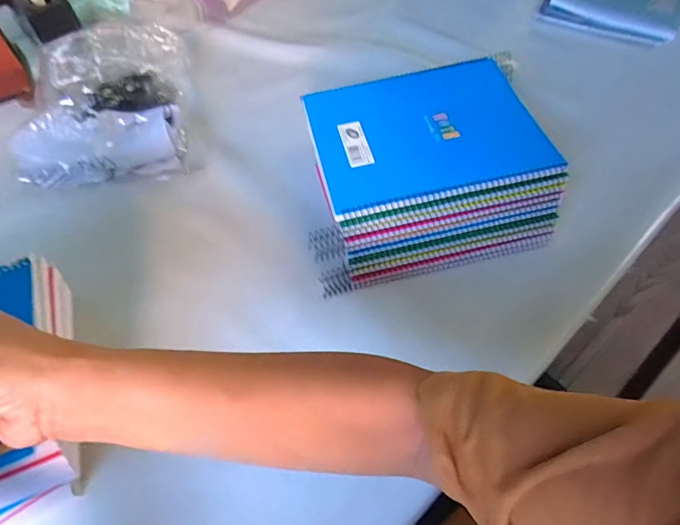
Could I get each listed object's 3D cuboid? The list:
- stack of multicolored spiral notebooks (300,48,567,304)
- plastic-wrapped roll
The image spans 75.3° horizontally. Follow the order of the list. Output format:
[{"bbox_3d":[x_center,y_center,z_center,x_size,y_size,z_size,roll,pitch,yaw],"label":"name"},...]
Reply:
[{"bbox_3d":[0.090,-0.119,0.534,0.265,0.098,0.230,-13,57,-4],"label":"stack of multicolored spiral notebooks"},{"bbox_3d":[-0.348,-0.246,0.660,0.225,0.111,0.273,-11,57,-3],"label":"plastic-wrapped roll"}]

